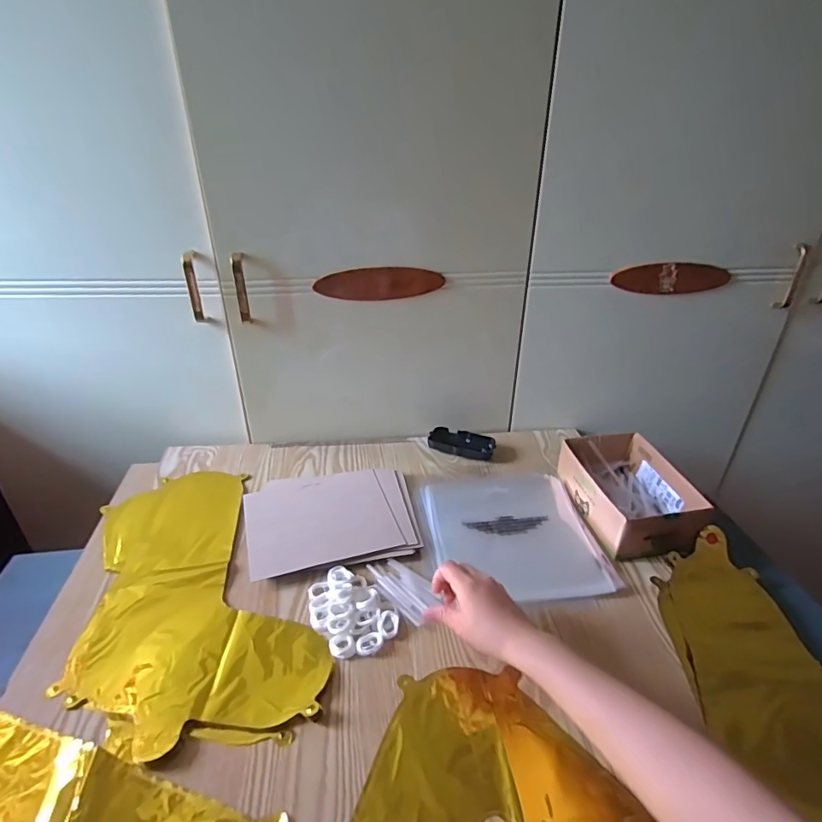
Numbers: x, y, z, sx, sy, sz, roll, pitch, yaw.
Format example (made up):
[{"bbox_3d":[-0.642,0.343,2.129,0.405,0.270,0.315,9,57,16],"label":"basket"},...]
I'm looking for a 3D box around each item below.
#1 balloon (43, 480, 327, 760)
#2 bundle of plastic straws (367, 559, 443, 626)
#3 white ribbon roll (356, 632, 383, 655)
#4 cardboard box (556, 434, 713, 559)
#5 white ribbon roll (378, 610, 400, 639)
[{"bbox_3d":[-0.266,0.205,0.574,0.218,0.012,0.405,-16,35,-26],"label":"balloon"},{"bbox_3d":[-0.008,0.208,0.592,0.049,0.010,0.097,-21,37,-32],"label":"bundle of plastic straws"},{"bbox_3d":[-0.044,0.244,0.519,0.028,0.006,0.020,-9,32,-16],"label":"white ribbon roll"},{"bbox_3d":[0.297,0.110,0.683,0.129,0.060,0.192,-4,31,-8],"label":"cardboard box"},{"bbox_3d":[-0.024,0.230,0.533,0.023,0.004,0.029,18,48,4],"label":"white ribbon roll"}]

